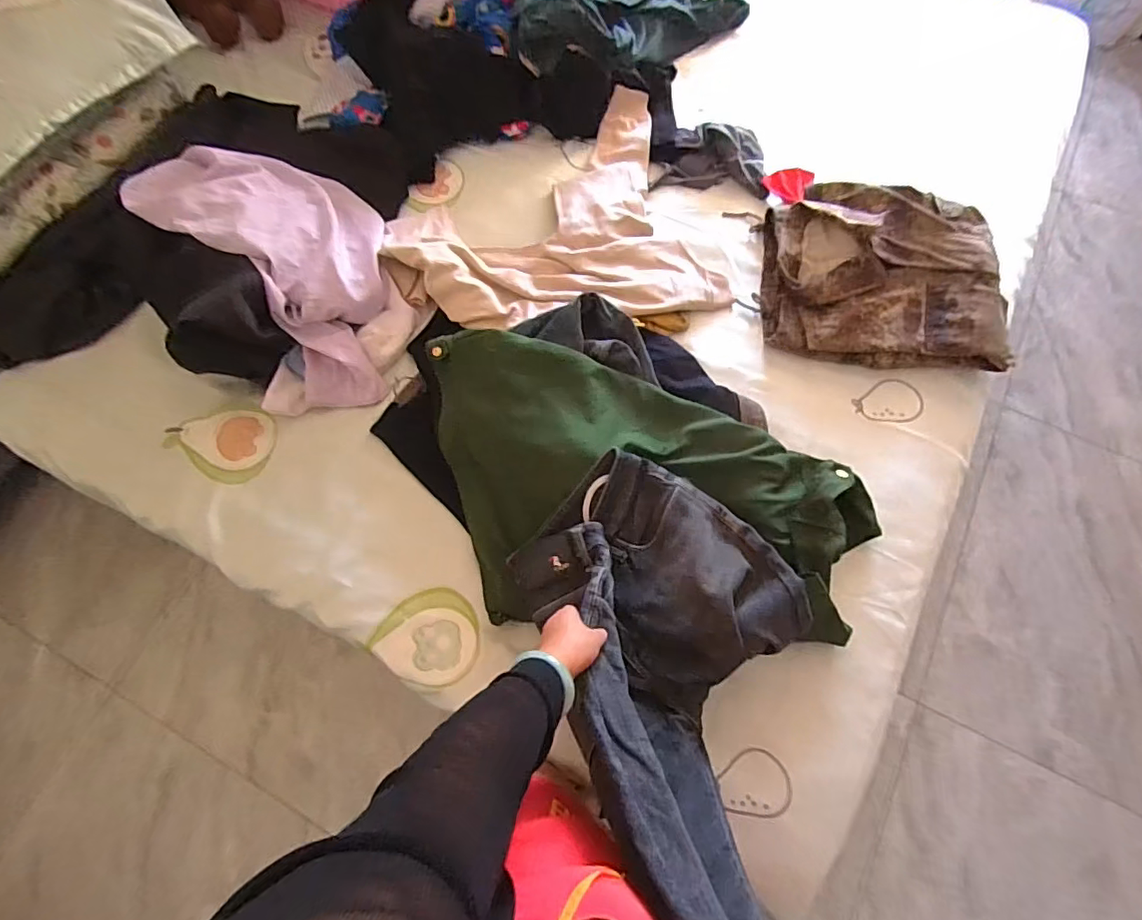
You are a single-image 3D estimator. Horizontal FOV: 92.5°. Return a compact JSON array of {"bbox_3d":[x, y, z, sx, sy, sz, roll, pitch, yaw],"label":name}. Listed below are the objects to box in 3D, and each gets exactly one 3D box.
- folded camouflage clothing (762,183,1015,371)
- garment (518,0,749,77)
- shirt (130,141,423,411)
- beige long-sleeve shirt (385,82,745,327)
[{"bbox_3d":[0.522,-0.317,0.932,0.368,0.087,0.330,7,71,4],"label":"folded camouflage clothing"},{"bbox_3d":[0.131,-0.892,1.117,0.524,0.105,0.196,-26,71,-25],"label":"garment"},{"bbox_3d":[-0.478,-0.347,0.927,0.329,0.118,0.556,-35,74,-10],"label":"shirt"},{"bbox_3d":[-0.050,-0.440,0.990,0.560,0.073,0.516,-16,71,-4],"label":"beige long-sleeve shirt"}]

